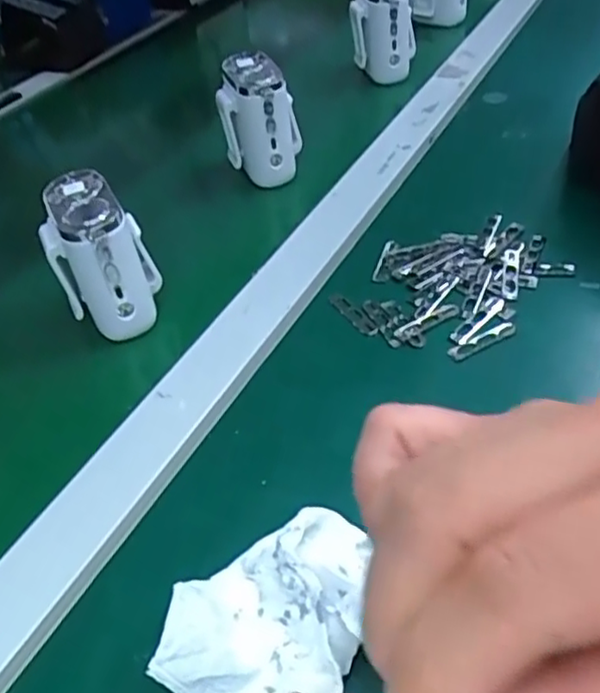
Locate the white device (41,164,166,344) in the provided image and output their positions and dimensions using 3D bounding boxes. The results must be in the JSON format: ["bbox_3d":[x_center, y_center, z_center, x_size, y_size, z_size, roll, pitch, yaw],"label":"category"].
[{"bbox_3d":[-0.120,-0.056,0.405,0.056,0.077,0.065,-19,44,-12],"label":"white device"}]

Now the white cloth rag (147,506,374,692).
[{"bbox_3d":[-0.011,0.097,0.259,0.068,0.038,0.084,2,44,11],"label":"white cloth rag"}]

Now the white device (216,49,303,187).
[{"bbox_3d":[-0.032,-0.175,0.521,0.057,0.083,0.056,-10,43,-2],"label":"white device"}]

